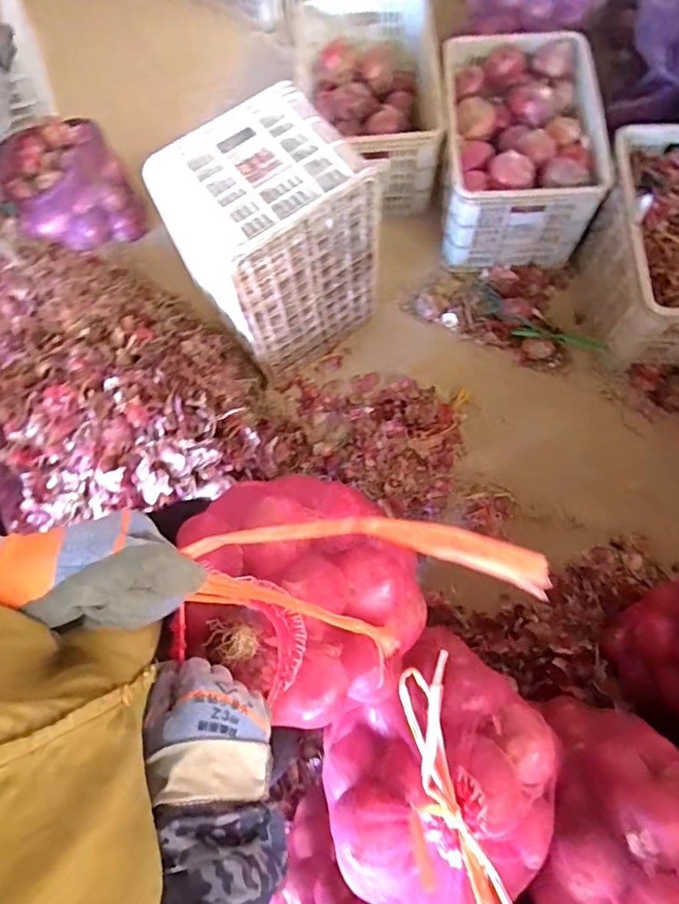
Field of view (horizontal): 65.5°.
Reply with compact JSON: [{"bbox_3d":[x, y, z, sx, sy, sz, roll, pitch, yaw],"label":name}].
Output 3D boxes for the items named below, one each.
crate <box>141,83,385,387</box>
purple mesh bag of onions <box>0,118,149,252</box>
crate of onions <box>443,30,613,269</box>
[{"bbox_3d":[-0.144,-0.447,1.203,0.349,0.493,0.297,-37,75,-9],"label":"crate"},{"bbox_3d":[-0.769,-0.764,1.511,0.308,0.175,0.330,-26,73,-6],"label":"purple mesh bag of onions"},{"bbox_3d":[0.458,-0.786,1.401,0.360,0.291,0.501,2,73,3],"label":"crate of onions"}]

